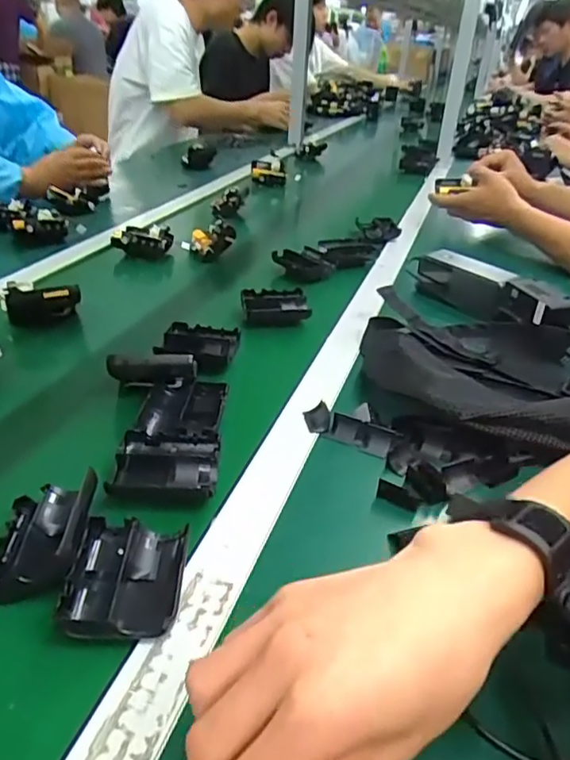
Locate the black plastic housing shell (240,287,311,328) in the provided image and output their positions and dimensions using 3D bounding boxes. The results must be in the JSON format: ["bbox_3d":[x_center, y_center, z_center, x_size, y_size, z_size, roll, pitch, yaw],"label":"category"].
[{"bbox_3d":[-0.013,-0.090,0.716,0.080,0.027,0.061,-1,32,-8],"label":"black plastic housing shell"}]

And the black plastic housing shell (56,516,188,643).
[{"bbox_3d":[-0.096,0.122,0.355,0.065,0.020,0.079,3,32,-2],"label":"black plastic housing shell"}]

